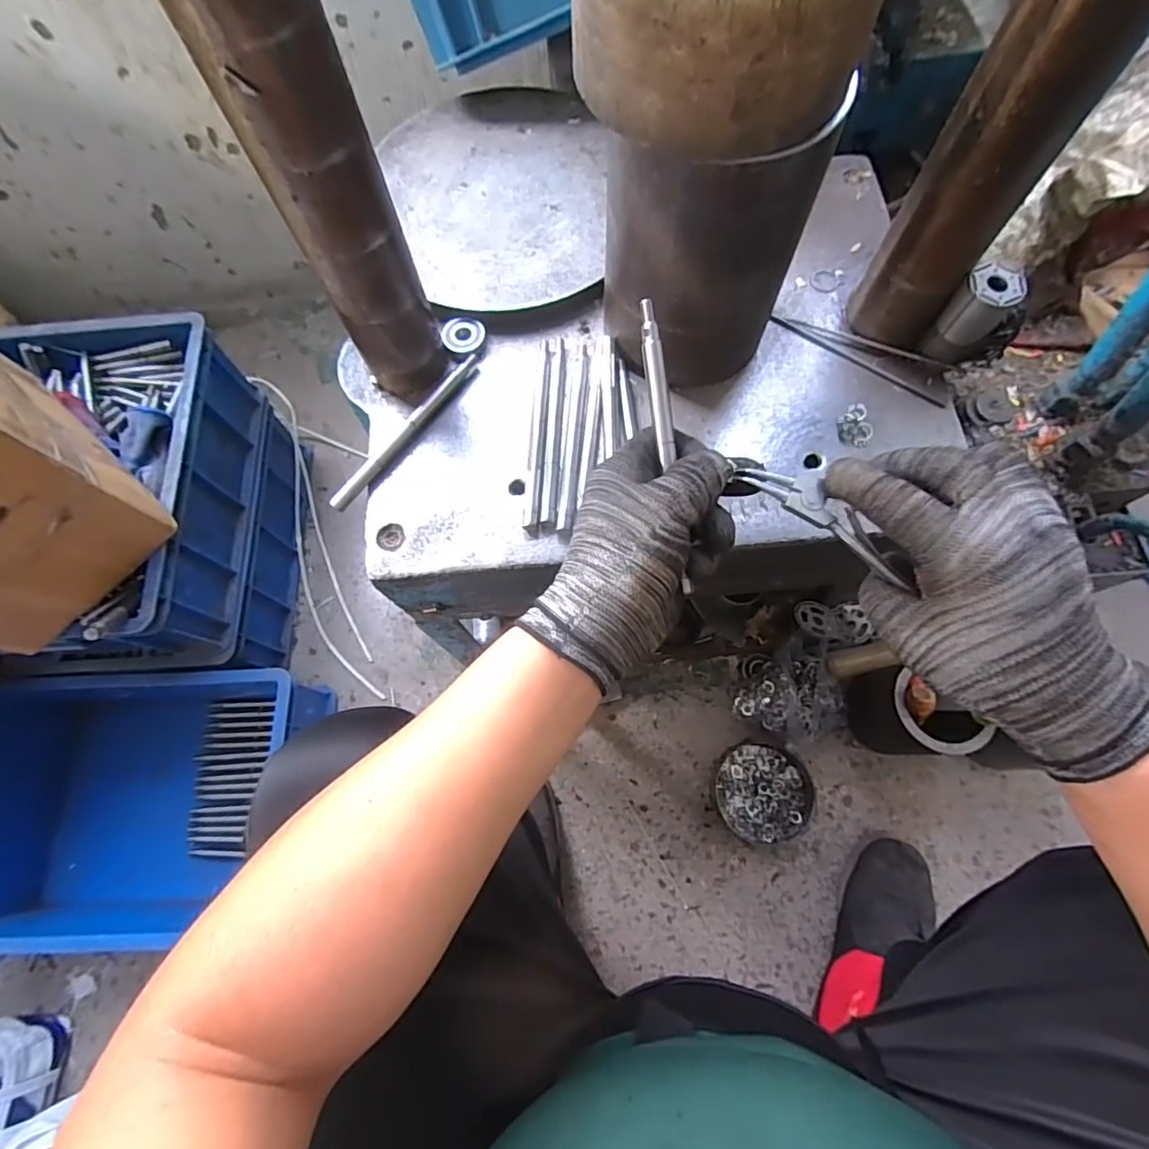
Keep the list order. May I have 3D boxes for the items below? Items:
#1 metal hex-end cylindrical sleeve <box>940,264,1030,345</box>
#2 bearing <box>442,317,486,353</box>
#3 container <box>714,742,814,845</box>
[{"bbox_3d":[0.295,-0.195,0.418,0.036,0.044,0.030,35,76,13],"label":"metal hex-end cylindrical sleeve"},{"bbox_3d":[-0.091,-0.198,0.474,0.034,0.007,0.033,-1,71,2],"label":"bearing"},{"bbox_3d":[0.250,0.291,0.767,0.117,0.027,0.120,-1,71,2],"label":"container"}]

